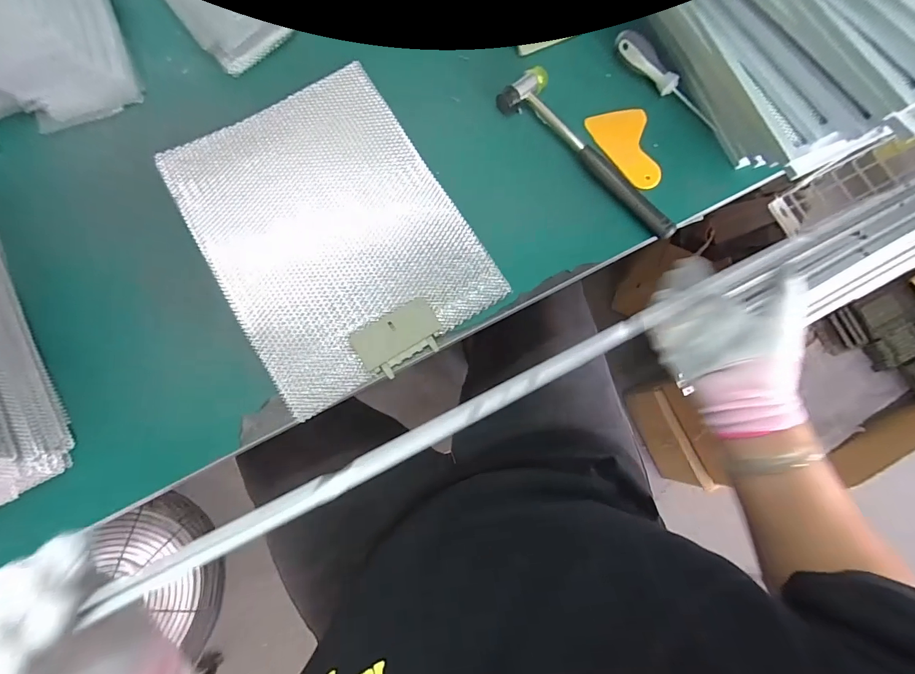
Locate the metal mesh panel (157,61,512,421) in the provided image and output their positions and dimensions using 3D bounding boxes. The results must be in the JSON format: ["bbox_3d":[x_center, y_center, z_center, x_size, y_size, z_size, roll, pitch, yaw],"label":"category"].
[{"bbox_3d":[-0.136,-0.121,0.445,0.242,0.019,0.326,-31,80,-6],"label":"metal mesh panel"}]

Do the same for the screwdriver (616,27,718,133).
[{"bbox_3d":[0.242,-0.296,0.480,0.024,0.024,0.150,-44,82,-8],"label":"screwdriver"}]

